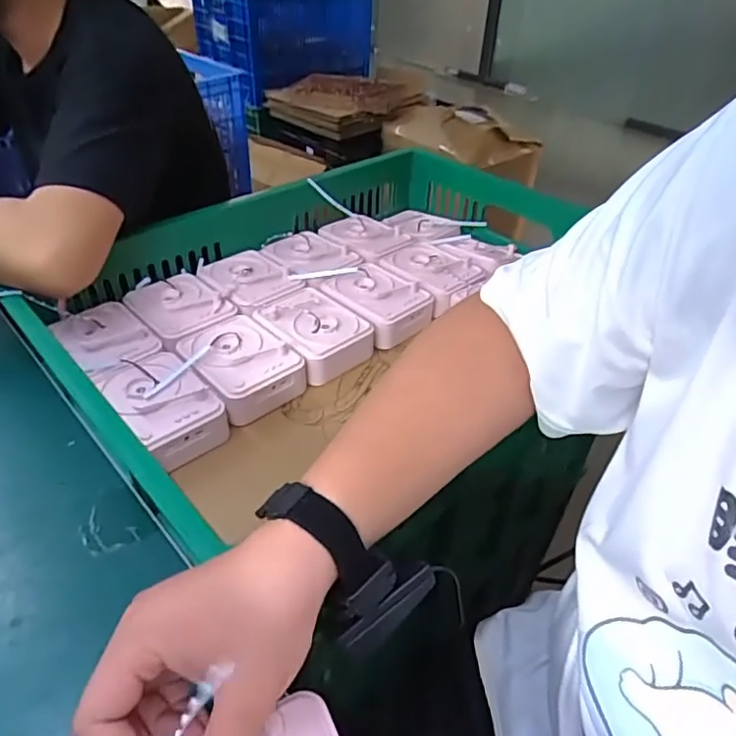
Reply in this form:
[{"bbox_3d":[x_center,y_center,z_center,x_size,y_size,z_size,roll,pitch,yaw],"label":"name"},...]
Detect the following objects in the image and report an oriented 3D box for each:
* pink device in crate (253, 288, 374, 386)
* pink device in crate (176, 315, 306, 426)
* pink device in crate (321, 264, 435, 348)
[{"bbox_3d":[-0.062,-0.045,0.675,0.099,0.036,0.131,-29,51,-32],"label":"pink device in crate"},{"bbox_3d":[-0.142,-0.006,0.627,0.095,0.041,0.126,-29,51,-32],"label":"pink device in crate"},{"bbox_3d":[0.011,-0.088,0.731,0.095,0.034,0.129,-26,49,-29],"label":"pink device in crate"}]

